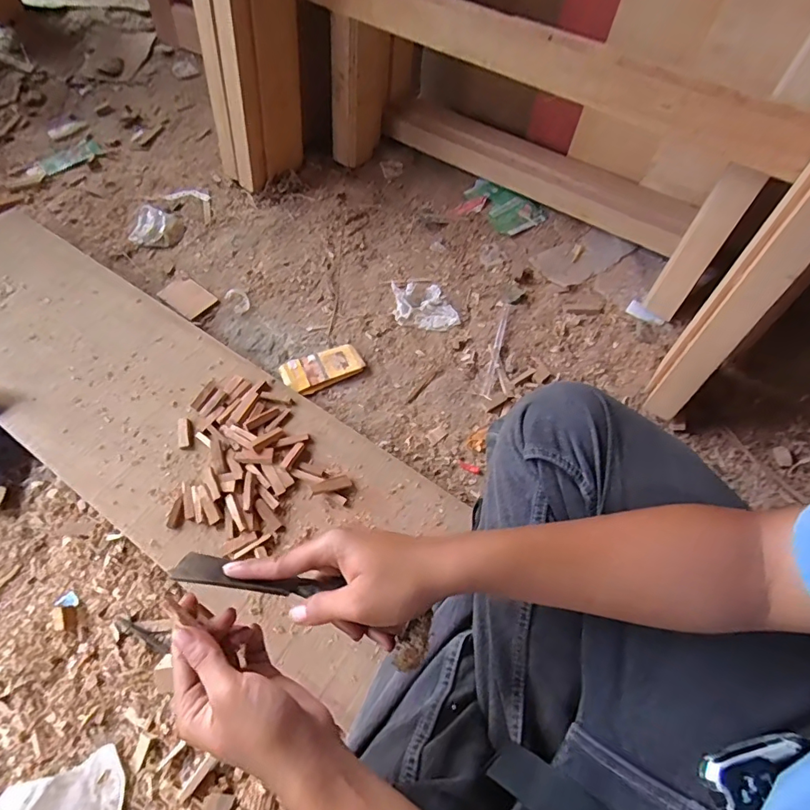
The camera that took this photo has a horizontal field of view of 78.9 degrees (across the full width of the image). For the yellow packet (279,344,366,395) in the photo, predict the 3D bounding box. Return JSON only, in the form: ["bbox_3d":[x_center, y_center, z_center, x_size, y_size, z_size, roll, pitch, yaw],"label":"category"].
[{"bbox_3d":[-0.128,-0.057,0.770,0.122,0.016,0.064,-24,62,-15],"label":"yellow packet"}]

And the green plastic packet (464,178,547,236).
[{"bbox_3d":[0.190,-0.392,0.973,0.164,0.031,0.080,30,63,16],"label":"green plastic packet"}]

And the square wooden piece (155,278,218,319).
[{"bbox_3d":[-0.381,-0.190,0.862,0.091,0.006,0.064,37,65,19],"label":"square wooden piece"}]

